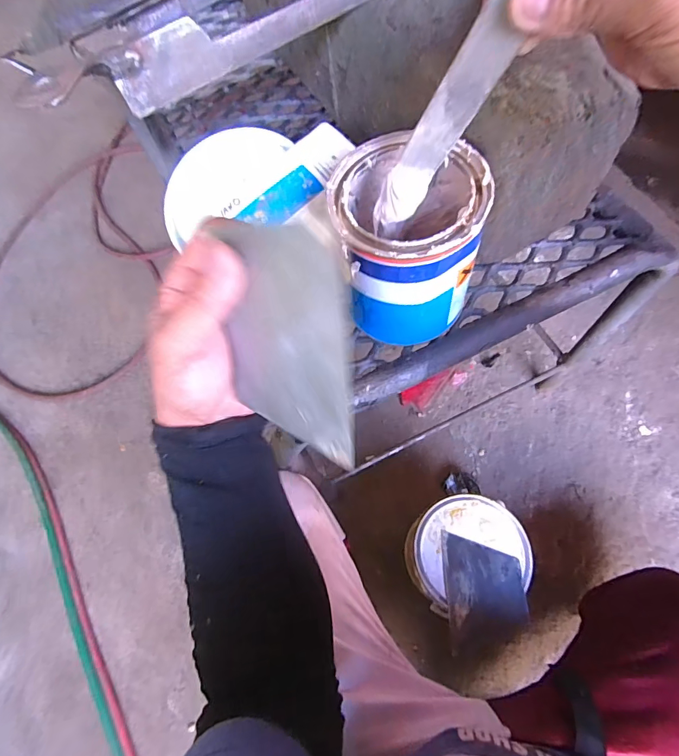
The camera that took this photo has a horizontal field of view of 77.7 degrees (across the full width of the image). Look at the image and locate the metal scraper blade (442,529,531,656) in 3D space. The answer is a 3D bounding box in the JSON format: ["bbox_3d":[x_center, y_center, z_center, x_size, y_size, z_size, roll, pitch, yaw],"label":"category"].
[{"bbox_3d":[0.193,0.281,0.559,0.100,0.007,0.136,-2,67,4],"label":"metal scraper blade"}]

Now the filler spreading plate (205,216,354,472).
[{"bbox_3d":[-0.028,-0.015,0.209,0.082,0.113,0.006,16,32,35],"label":"filler spreading plate"}]

